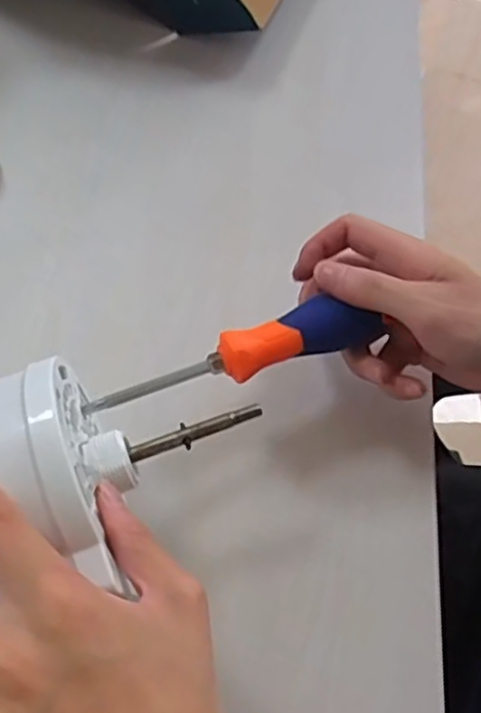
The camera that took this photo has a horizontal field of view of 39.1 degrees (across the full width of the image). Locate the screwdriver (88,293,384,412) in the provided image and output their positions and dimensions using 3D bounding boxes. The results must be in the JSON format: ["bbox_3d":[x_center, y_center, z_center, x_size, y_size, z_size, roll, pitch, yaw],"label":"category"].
[{"bbox_3d":[0.001,0.001,0.374,0.170,0.034,0.026,-18,68,-12],"label":"screwdriver"}]

